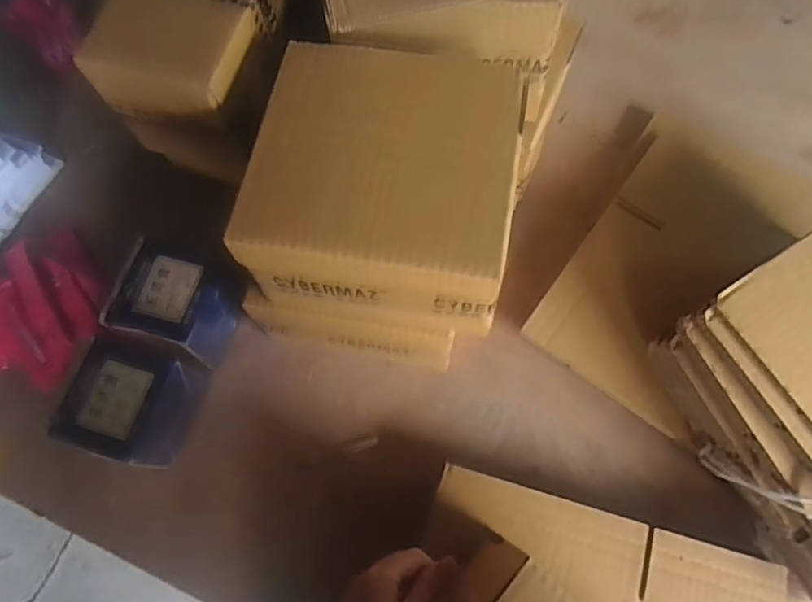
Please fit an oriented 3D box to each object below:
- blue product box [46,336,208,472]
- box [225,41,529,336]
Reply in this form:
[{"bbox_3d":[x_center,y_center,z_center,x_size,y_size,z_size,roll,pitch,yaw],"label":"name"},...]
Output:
[{"bbox_3d":[-0.285,0.105,0.571,0.102,0.093,0.113,14,71,7],"label":"blue product box"},{"bbox_3d":[-0.014,-0.096,0.459,0.199,0.102,0.196,9,71,6],"label":"box"}]

